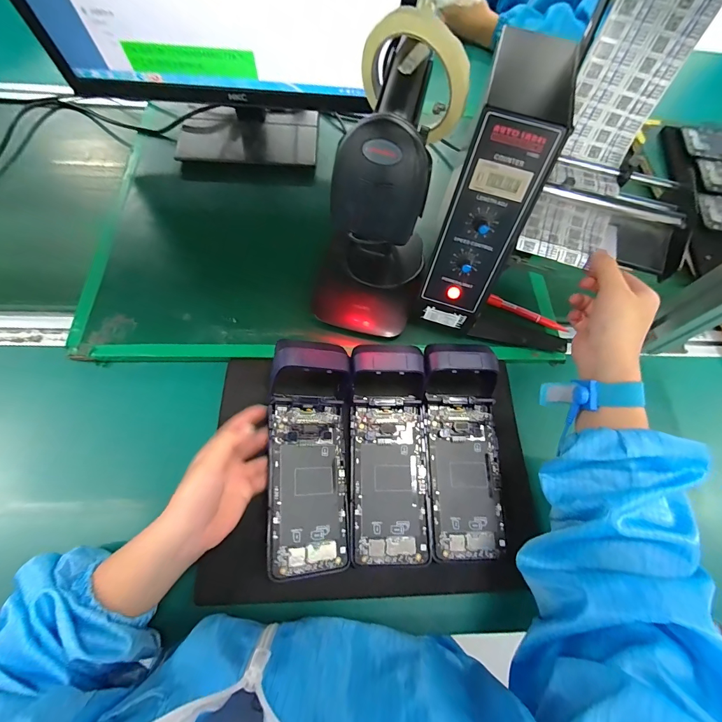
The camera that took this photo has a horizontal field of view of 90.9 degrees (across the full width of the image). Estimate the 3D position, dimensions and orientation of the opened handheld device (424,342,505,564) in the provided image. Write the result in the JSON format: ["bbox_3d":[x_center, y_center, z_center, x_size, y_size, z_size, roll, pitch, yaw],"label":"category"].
[{"bbox_3d":[0.110,0.088,0.380,0.082,0.051,0.223,5,65,-3],"label":"opened handheld device"}]

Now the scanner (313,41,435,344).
[{"bbox_3d":[0.018,-0.144,0.358,0.112,0.235,0.146,13,69,0],"label":"scanner"}]

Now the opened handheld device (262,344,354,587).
[{"bbox_3d":[-0.049,0.088,0.358,0.087,0.053,0.224,5,67,-27],"label":"opened handheld device"}]

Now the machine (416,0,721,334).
[{"bbox_3d":[0.188,-0.188,0.351,0.227,0.251,0.205,1,65,-5],"label":"machine"}]

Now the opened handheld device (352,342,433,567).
[{"bbox_3d":[0.031,0.089,0.368,0.083,0.042,0.221,1,69,-4],"label":"opened handheld device"}]

